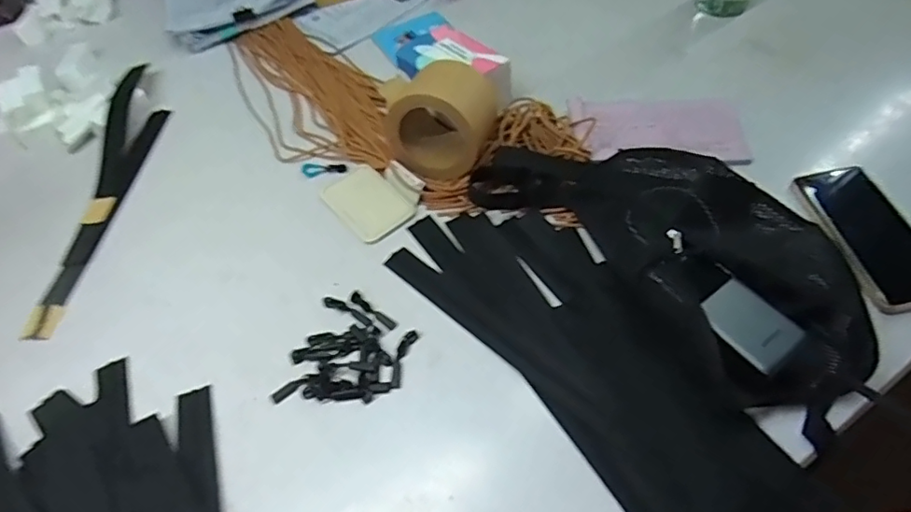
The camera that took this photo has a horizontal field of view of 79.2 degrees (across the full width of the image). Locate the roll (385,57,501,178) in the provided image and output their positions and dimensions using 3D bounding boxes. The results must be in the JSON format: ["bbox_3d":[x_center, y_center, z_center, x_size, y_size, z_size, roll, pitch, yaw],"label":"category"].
[{"bbox_3d":[-0.012,-0.146,0.612,0.100,0.108,0.095,22,58,19],"label":"roll"}]

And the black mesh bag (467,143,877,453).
[{"bbox_3d":[0.206,-0.028,0.522,0.176,0.063,0.373,-37,59,-21],"label":"black mesh bag"}]

